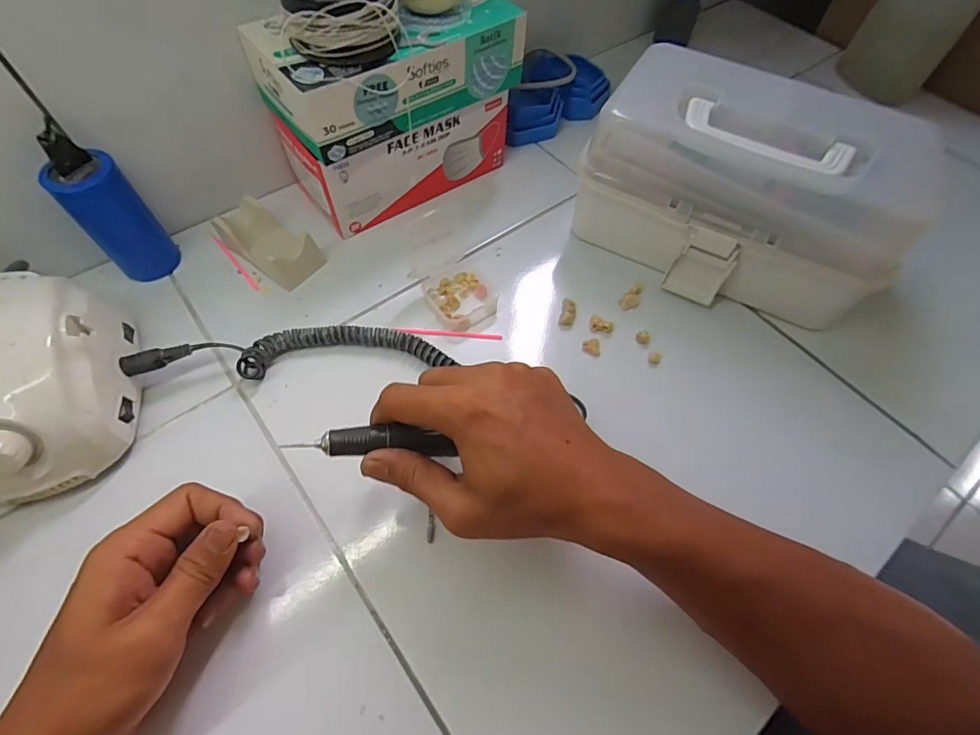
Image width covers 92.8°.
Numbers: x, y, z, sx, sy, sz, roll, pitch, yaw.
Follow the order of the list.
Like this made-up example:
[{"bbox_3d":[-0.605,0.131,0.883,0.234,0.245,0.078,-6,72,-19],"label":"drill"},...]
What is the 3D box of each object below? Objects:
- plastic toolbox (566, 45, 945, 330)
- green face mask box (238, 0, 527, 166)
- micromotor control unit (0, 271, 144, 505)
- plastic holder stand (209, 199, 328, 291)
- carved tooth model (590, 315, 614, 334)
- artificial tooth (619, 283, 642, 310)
[{"bbox_3d":[0.214,-0.151,0.406,0.254,0.137,0.130,31,63,14],"label":"plastic toolbox"},{"bbox_3d":[-0.086,-0.265,0.406,0.219,0.063,0.108,-30,65,-19],"label":"green face mask box"},{"bbox_3d":[-0.319,0.016,0.331,0.095,0.086,0.141,-13,61,-10],"label":"micromotor control unit"},{"bbox_3d":[-0.208,-0.117,0.441,0.095,0.032,0.053,34,64,16],"label":"plastic holder stand"},{"bbox_3d":[0.100,-0.039,0.419,0.020,0.008,0.013,10,59,3],"label":"carved tooth model"},{"bbox_3d":[0.133,-0.065,0.435,0.014,0.012,0.026,41,65,19],"label":"artificial tooth"}]

